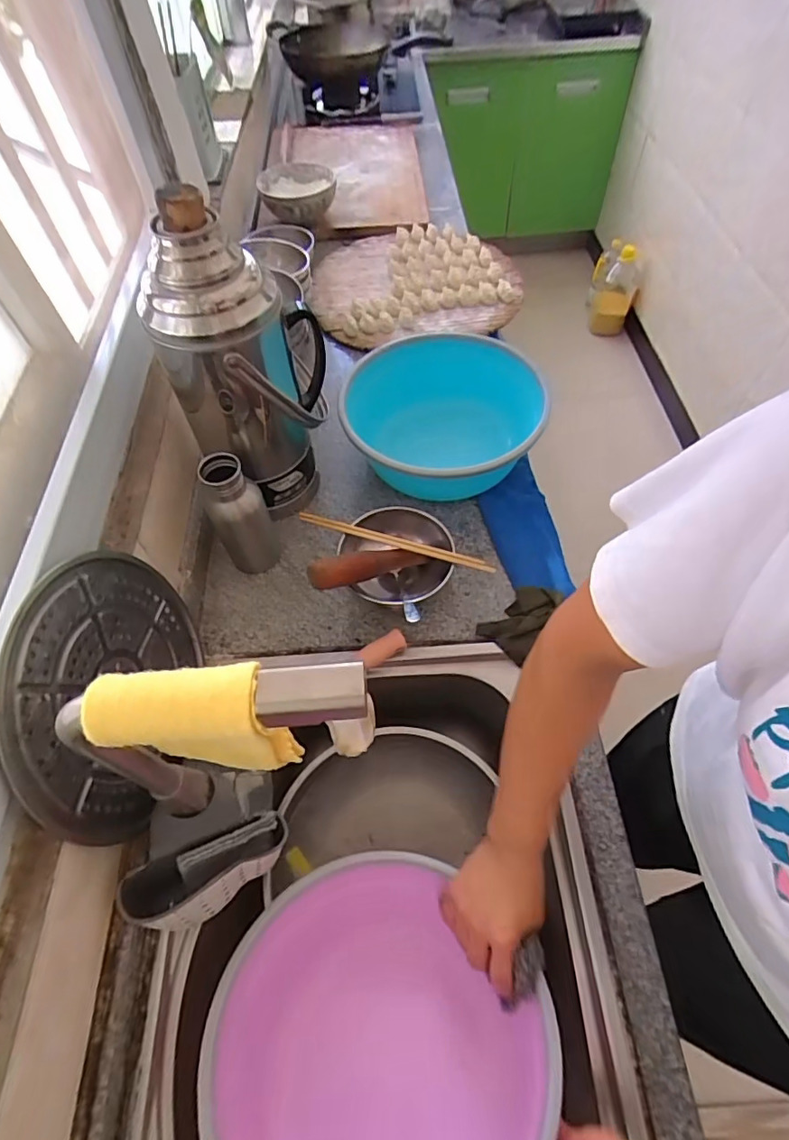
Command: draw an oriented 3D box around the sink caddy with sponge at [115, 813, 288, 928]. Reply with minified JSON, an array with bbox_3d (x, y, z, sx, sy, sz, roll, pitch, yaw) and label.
[{"bbox_3d":[-0.166,0.284,0.499,0.141,0.081,0.055,-22,59,-11],"label":"sink caddy with sponge"}]

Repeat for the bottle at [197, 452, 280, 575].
[{"bbox_3d":[-0.195,-0.070,0.686,0.074,0.169,0.066,-26,60,-13],"label":"bottle"}]

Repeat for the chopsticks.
[{"bbox_3d":[-0.001,-0.037,0.674,0.255,0.013,0.013,16,60,12],"label":"chopsticks"}]

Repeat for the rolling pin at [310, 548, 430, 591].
[{"bbox_3d":[-0.027,-0.007,0.647,0.158,0.031,0.031,-11,54,-35],"label":"rolling pin"}]

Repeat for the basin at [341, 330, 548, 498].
[{"bbox_3d":[0.064,-0.223,0.801,0.270,0.104,0.279,-1,58,2],"label":"basin"}]

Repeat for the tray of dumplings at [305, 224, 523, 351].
[{"bbox_3d":[0.040,-0.593,1.091,0.419,0.050,0.413,-5,58,0],"label":"tray of dumplings"}]

